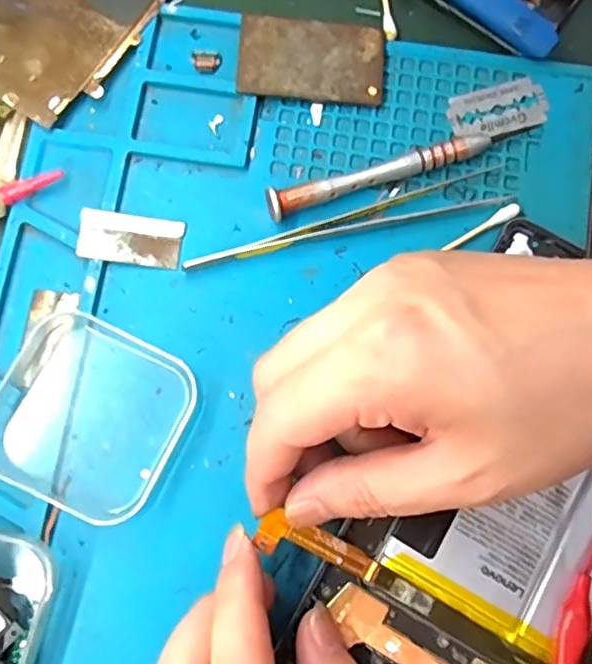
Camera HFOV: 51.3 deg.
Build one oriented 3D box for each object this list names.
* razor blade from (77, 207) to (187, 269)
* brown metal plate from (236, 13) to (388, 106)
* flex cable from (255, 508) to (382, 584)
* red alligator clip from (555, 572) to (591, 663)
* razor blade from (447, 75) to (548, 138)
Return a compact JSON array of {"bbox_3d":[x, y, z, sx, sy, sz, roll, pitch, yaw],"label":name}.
[{"bbox_3d":[-0.065,-0.037,0.243,0.039,0.004,0.020,7,80,-9],"label":"razor blade"},{"bbox_3d":[0.007,-0.115,0.259,0.060,0.004,0.036,5,80,-3],"label":"brown metal plate"},{"bbox_3d":[0.008,0.074,0.211,0.045,0.004,0.013,26,78,-17],"label":"flex cable"},{"bbox_3d":[0.094,0.099,0.210,0.009,0.008,0.033,14,78,2],"label":"red alligator clip"},{"bbox_3d":[0.084,-0.094,0.258,0.040,0.004,0.023,-19,79,-5],"label":"razor blade"}]

